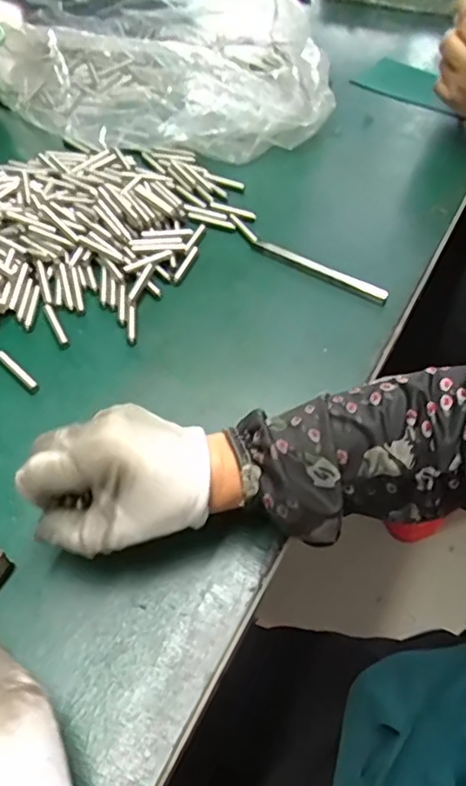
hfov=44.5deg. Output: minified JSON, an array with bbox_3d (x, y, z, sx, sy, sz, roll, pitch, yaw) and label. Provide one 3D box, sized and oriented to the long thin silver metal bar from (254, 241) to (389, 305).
[{"bbox_3d":[0.077,-0.111,0.515,0.131,0.011,0.010,28,55,18],"label":"long thin silver metal bar"}]

